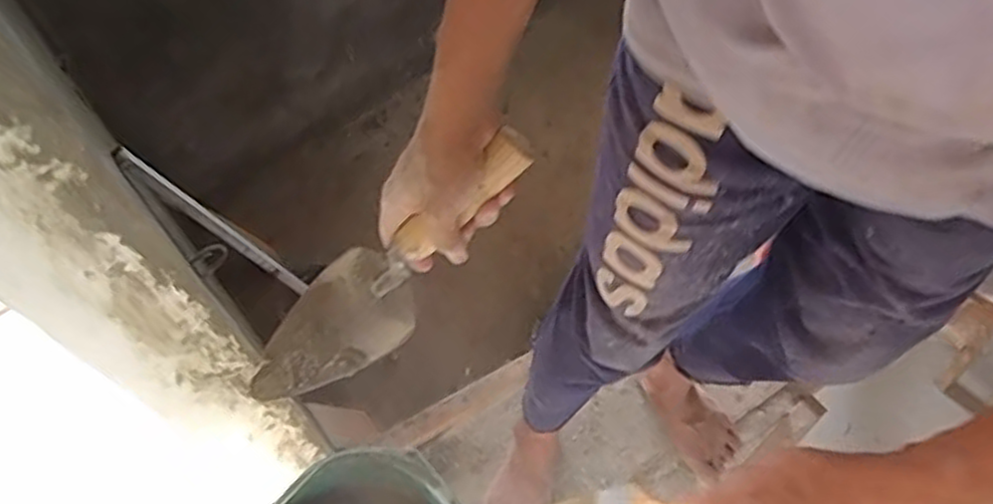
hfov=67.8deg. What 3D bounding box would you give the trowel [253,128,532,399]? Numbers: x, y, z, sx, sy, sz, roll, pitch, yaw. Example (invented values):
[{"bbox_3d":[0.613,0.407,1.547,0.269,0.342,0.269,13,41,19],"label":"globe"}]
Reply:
[{"bbox_3d":[-0.084,0.015,0.568,0.288,0.061,0.078,-43,61,22],"label":"trowel"}]

